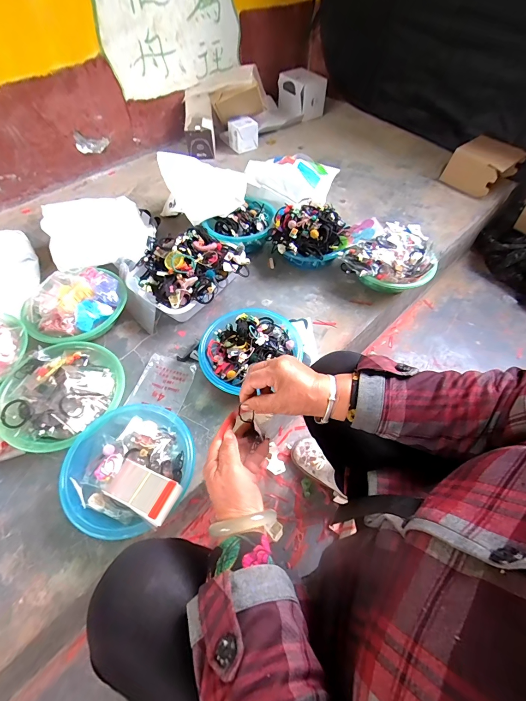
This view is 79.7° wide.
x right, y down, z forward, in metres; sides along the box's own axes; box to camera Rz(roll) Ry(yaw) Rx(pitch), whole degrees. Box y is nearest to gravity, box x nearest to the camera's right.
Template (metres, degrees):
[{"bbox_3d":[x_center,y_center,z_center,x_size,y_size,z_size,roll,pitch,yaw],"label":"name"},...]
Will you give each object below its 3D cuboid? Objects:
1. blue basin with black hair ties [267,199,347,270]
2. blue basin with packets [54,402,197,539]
[{"bbox_3d":[0.125,-0.322,0.907,0.216,0.151,0.176,-4,56,-2],"label":"blue basin with black hair ties"},{"bbox_3d":[-0.237,0.217,0.587,0.219,0.080,0.219,0,56,0],"label":"blue basin with packets"}]

